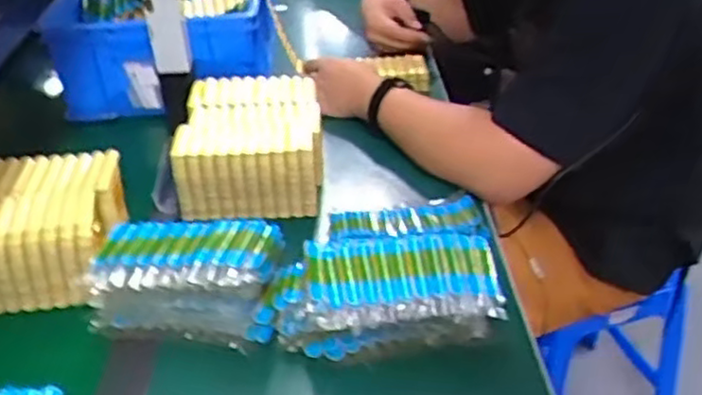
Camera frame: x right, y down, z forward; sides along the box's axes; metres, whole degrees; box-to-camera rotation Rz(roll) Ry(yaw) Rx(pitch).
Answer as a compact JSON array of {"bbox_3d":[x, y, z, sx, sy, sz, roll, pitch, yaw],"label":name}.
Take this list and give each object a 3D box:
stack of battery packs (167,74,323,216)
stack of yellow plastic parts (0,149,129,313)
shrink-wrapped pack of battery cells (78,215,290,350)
[{"bbox_3d":[-0.121,-0.068,0.889,0.166,0.087,0.196,-3,36,1],"label":"stack of battery packs"},{"bbox_3d":[-0.333,0.031,0.756,0.162,0.090,0.175,-5,36,-3],"label":"stack of yellow plastic parts"},{"bbox_3d":[-0.157,0.076,0.681,0.168,0.085,0.089,3,36,9],"label":"shrink-wrapped pack of battery cells"}]

